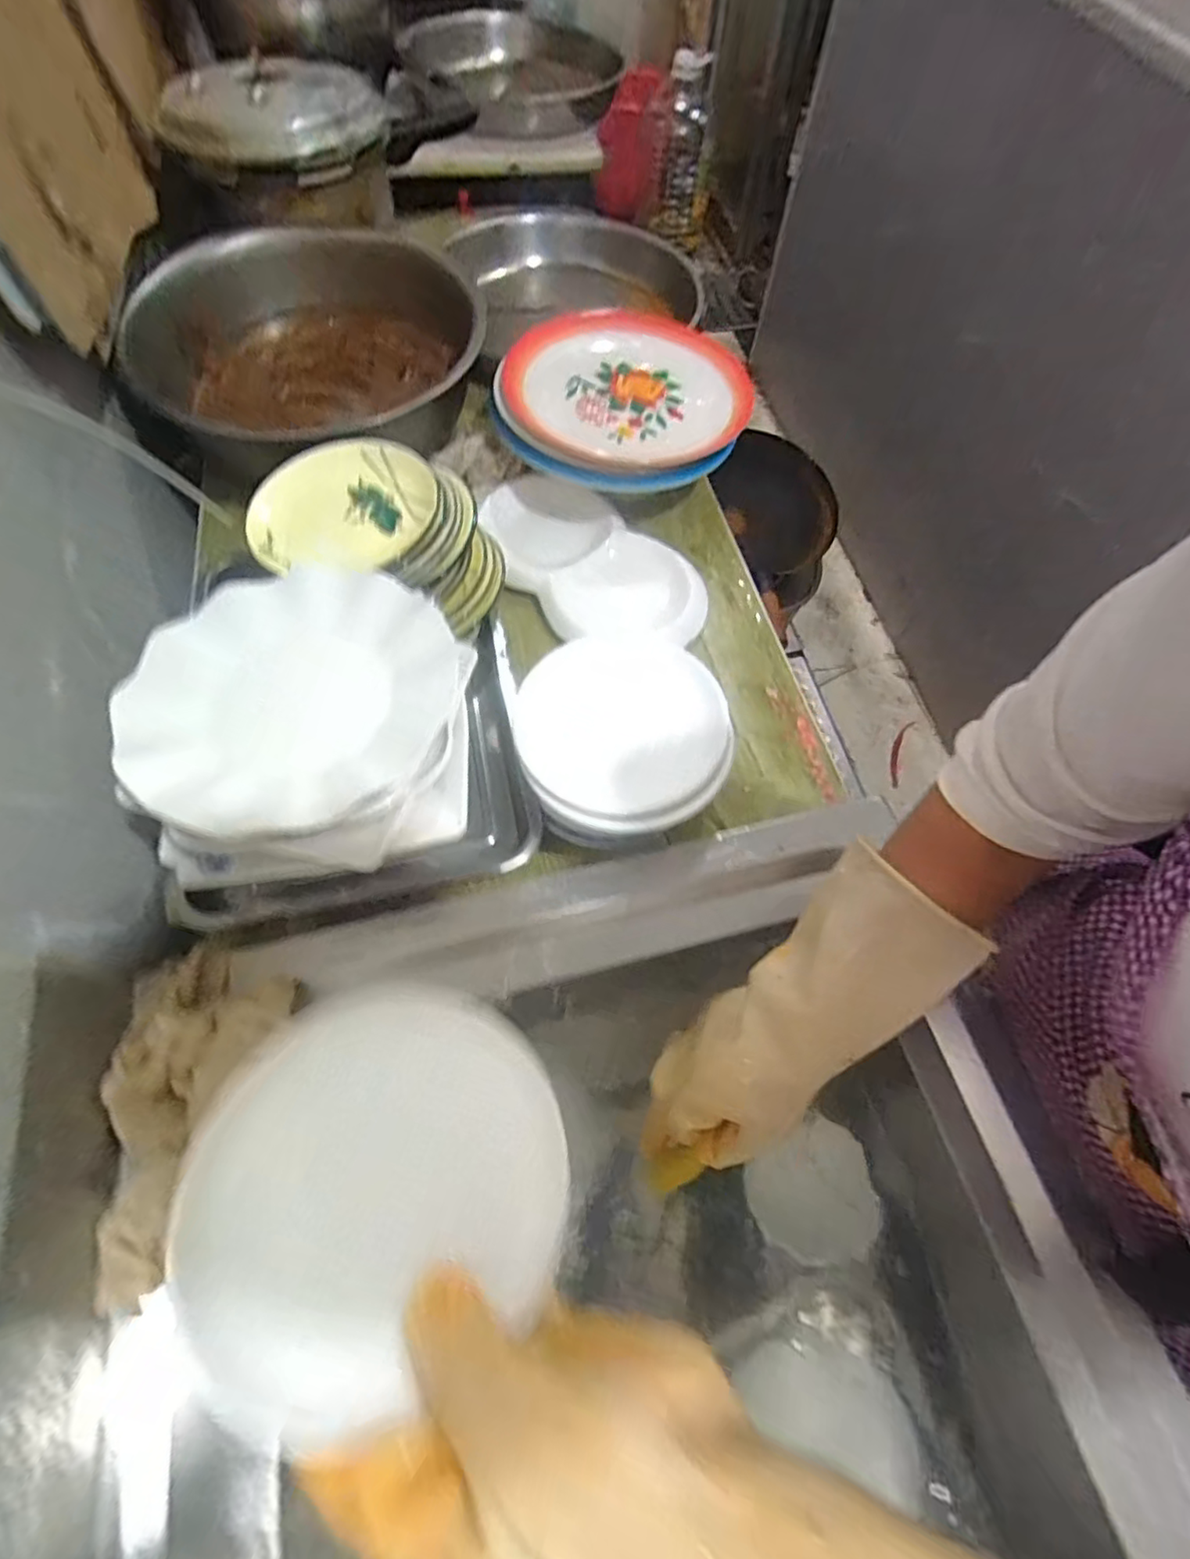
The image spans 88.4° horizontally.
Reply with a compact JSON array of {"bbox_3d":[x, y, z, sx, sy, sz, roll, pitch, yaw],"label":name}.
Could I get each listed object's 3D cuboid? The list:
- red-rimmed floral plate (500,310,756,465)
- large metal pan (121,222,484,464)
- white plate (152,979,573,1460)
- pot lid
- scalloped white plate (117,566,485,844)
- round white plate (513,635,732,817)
[{"bbox_3d":[0.042,-0.440,0.688,0.276,0.031,0.249,-3,64,-3],"label":"red-rimmed floral plate"},{"bbox_3d":[-0.293,-0.492,0.710,0.359,0.114,0.349,1,64,-1],"label":"large metal pan"},{"bbox_3d":[-0.087,0.158,0.252,0.146,0.014,0.139,10,47,-10],"label":"white plate"},{"bbox_3d":[-0.382,-0.804,0.725,0.241,0.047,0.208,2,64,-1],"label":"pot lid"},{"bbox_3d":[-0.206,-0.061,0.421,0.210,0.034,0.213,1,64,-1],"label":"scalloped white plate"},{"bbox_3d":[0.019,-0.050,0.475,0.156,0.027,0.170,1,64,-1],"label":"round white plate"}]

